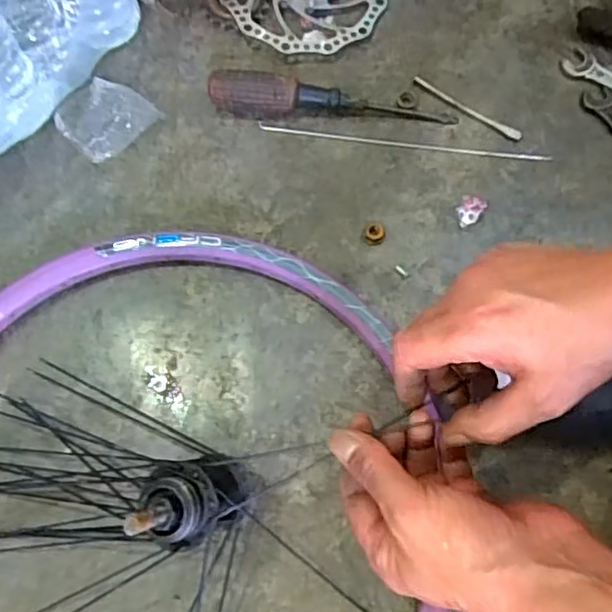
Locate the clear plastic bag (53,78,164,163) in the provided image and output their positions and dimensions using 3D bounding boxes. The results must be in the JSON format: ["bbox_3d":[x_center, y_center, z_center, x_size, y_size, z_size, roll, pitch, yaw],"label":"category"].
[{"bbox_3d":[-0.173,-0.161,0.555,0.075,0.022,0.068,36,77,10],"label":"clear plastic bag"}]

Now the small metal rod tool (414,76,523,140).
[{"bbox_3d":[0.141,-0.172,0.556,0.104,0.006,0.008,31,76,9],"label":"small metal rod tool"}]

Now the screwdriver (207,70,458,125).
[{"bbox_3d":[0.022,-0.178,0.550,0.209,0.032,0.028,5,74,2],"label":"screwdriver"}]

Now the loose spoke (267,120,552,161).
[{"bbox_3d":[0.085,-0.142,0.556,0.251,0.004,0.010,8,74,2],"label":"loose spoke"}]

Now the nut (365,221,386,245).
[{"bbox_3d":[0.057,-0.060,0.528,0.016,0.006,0.019,4,74,1],"label":"nut"}]

